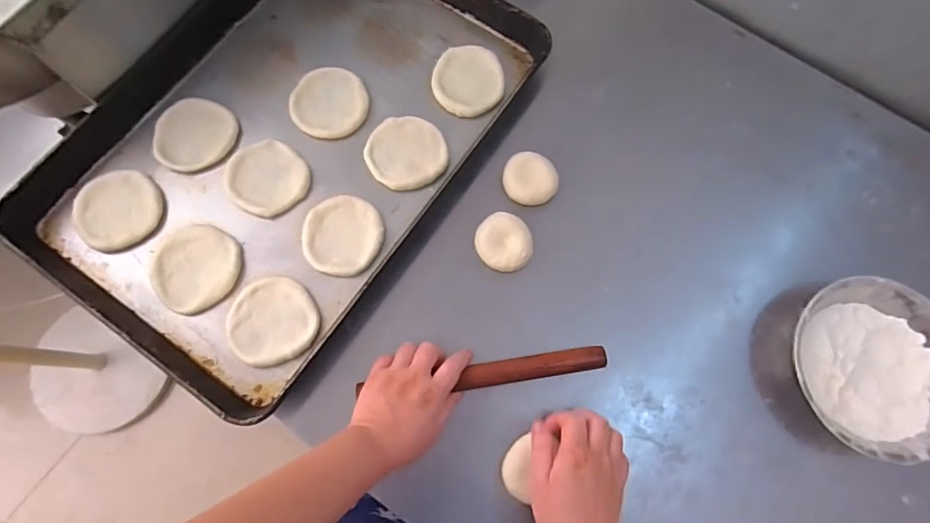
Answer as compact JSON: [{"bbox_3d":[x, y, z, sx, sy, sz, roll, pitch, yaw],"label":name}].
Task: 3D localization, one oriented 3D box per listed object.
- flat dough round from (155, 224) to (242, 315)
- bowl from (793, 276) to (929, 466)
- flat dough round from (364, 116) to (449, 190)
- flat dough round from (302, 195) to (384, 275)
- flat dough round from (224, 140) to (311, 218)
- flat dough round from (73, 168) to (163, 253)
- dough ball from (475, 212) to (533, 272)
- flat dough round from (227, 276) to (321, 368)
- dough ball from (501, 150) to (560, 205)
[{"bbox_3d":[-0.320,0.006,0.581,0.096,0.014,0.104,0,75,-1],"label":"flat dough round"},{"bbox_3d":[0.453,0.118,0.544,0.181,0.056,0.186,0,75,-1],"label":"bowl"},{"bbox_3d":[-0.075,-0.142,0.627,0.101,0.017,0.100,0,75,-1],"label":"flat dough round"},{"bbox_3d":[-0.147,-0.033,0.587,0.091,0.012,0.097,0,75,-1],"label":"flat dough round"},{"bbox_3d":[-0.251,-0.107,0.615,0.092,0.018,0.096,0,75,-1],"label":"flat dough round"},{"bbox_3d":[-0.428,-0.066,0.594,0.101,0.011,0.097,0,75,-1],"label":"flat dough round"},{"bbox_3d":[0.048,-0.021,0.596,0.066,0.036,0.071,0,75,-1],"label":"dough ball"},{"bbox_3d":[-0.225,0.069,0.561,0.100,0.006,0.101,0,75,-1],"label":"flat dough round"},{"bbox_3d":[0.082,-0.102,0.617,0.067,0.037,0.064,0,75,-1],"label":"dough ball"}]

